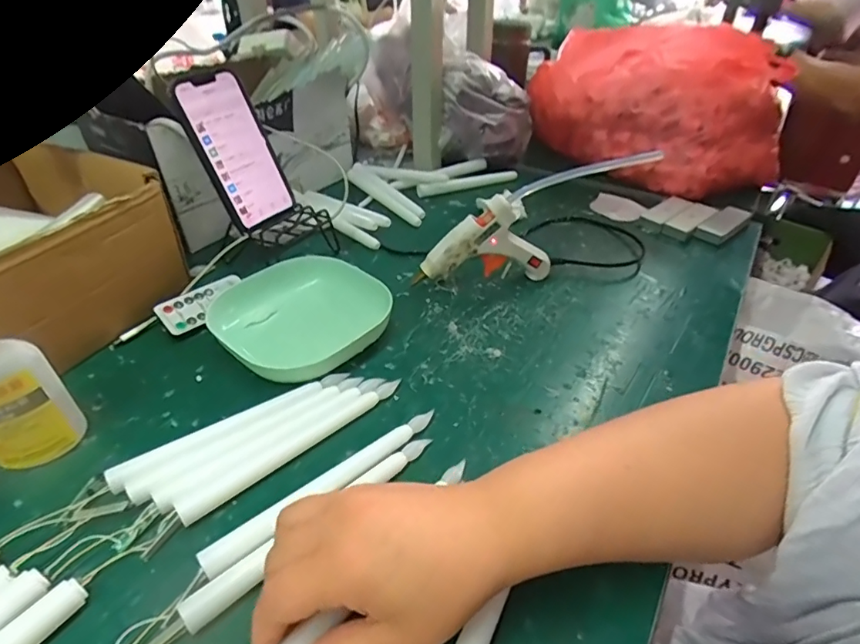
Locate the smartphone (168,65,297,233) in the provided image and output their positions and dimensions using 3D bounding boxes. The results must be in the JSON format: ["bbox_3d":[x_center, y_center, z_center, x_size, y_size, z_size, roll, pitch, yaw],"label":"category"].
[{"bbox_3d":[-0.193,-0.171,0.498,0.010,0.146,0.075,4,34,45],"label":"smartphone"}]

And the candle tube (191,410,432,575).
[{"bbox_3d":[-0.063,0.105,0.327,0.171,0.016,0.016,-29,47,-31],"label":"candle tube"}]

